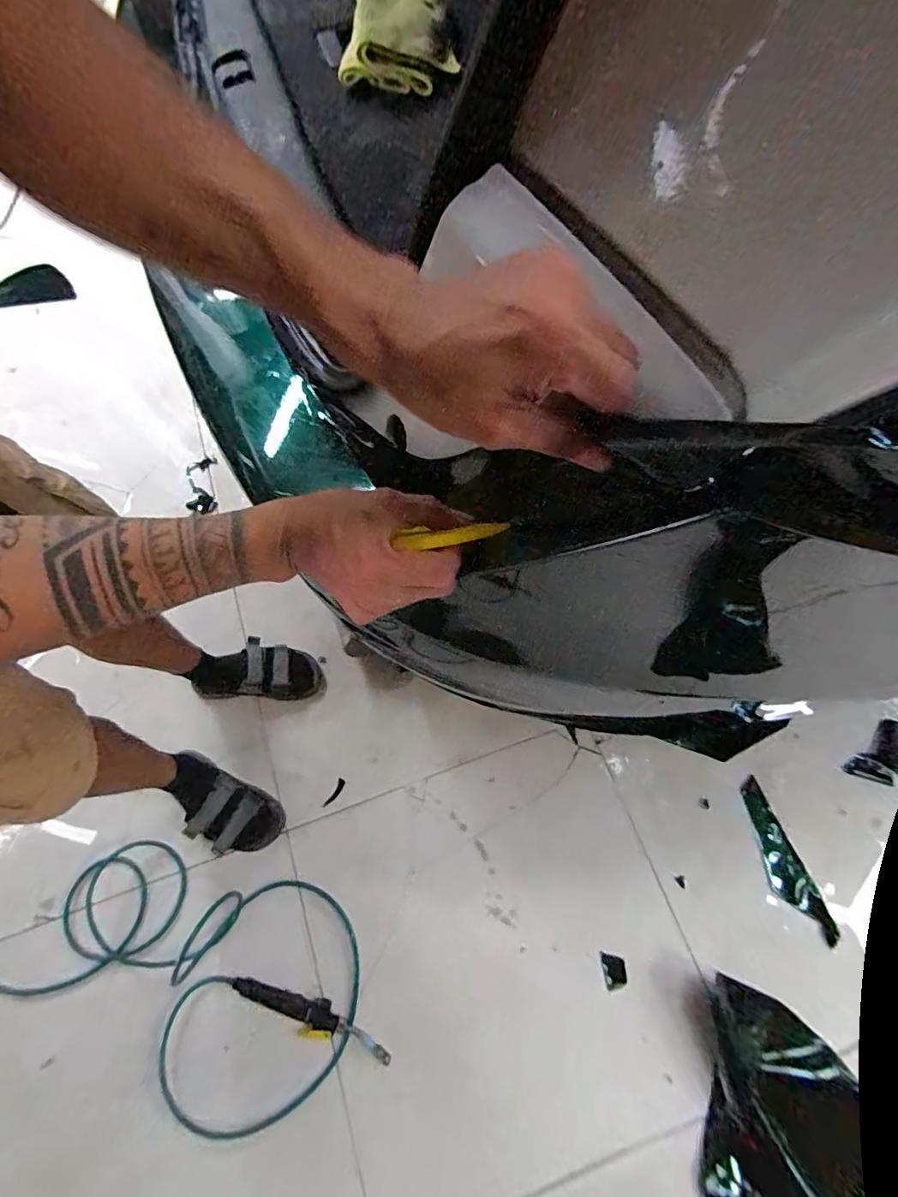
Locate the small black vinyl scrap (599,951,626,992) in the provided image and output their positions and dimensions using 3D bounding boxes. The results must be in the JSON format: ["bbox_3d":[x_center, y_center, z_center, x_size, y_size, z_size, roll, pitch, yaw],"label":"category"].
[{"bbox_3d":[0.271,0.612,0.831,0.036,0.005,0.052,-8,70,11],"label":"small black vinyl scrap"}]

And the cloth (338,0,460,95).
[{"bbox_3d":[-0.055,-0.677,0.603,0.132,0.042,0.176,4,69,3],"label":"cloth"}]

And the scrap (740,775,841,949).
[{"bbox_3d":[0.575,0.452,0.873,0.068,0.011,0.262,-15,69,-9],"label":"scrap"}]

